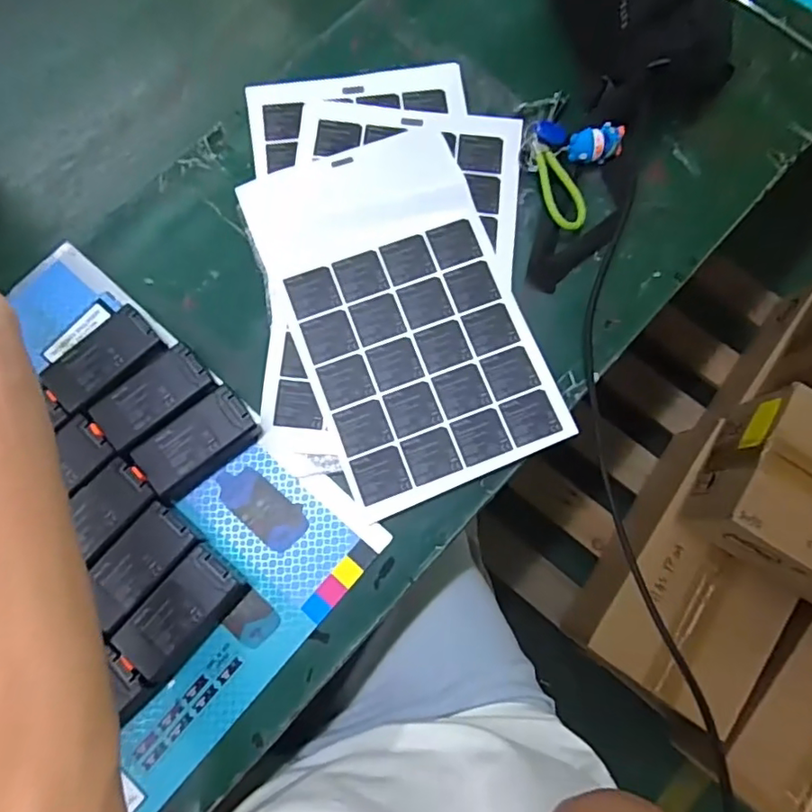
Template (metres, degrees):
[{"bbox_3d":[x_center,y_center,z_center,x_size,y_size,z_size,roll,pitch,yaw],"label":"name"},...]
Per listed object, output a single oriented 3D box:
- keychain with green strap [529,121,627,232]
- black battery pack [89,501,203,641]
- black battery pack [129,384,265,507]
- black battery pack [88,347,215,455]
[{"bbox_3d":[0.137,-0.208,0.497,0.074,0.027,0.094,29,79,4],"label":"keychain with green strap"},{"bbox_3d":[-0.195,0.116,0.422,0.045,0.024,0.085,40,80,7],"label":"black battery pack"},{"bbox_3d":[-0.161,0.029,0.444,0.089,0.024,0.047,-39,82,-9],"label":"black battery pack"},{"bbox_3d":[-0.195,-0.004,0.452,0.088,0.024,0.051,-42,82,-9],"label":"black battery pack"}]

